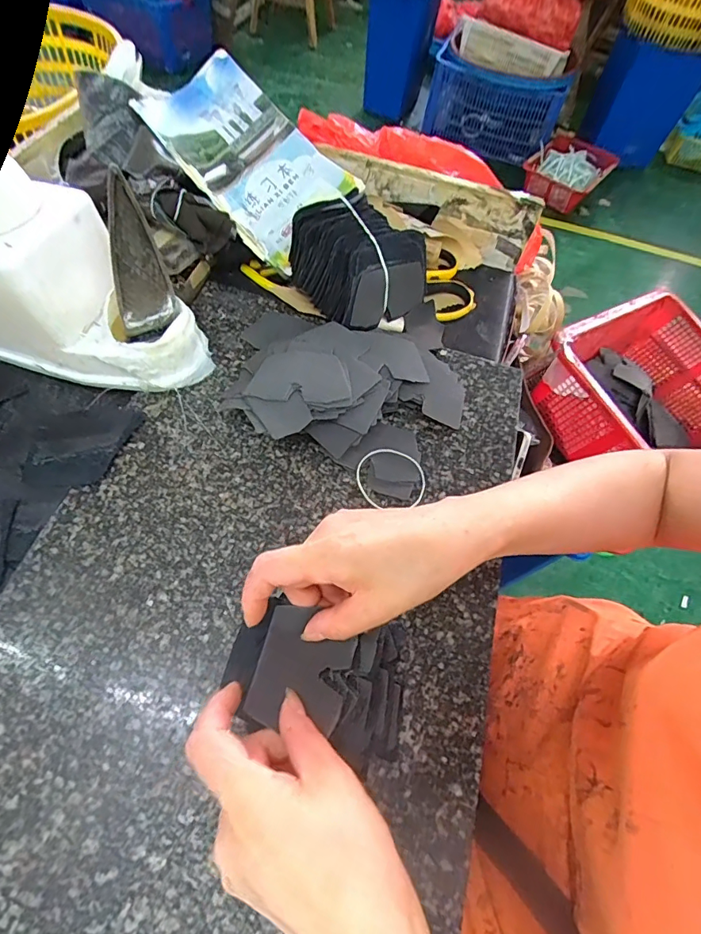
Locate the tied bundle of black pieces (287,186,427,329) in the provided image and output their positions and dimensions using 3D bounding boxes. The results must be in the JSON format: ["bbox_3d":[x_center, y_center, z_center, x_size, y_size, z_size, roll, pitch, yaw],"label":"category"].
[{"bbox_3d":[0.006,-0.205,0.450,0.095,0.076,0.108,-30,67,-18],"label":"tied bundle of black pieces"}]

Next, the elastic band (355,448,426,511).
[{"bbox_3d":[0.035,0.009,0.390,0.060,0.006,0.053,14,61,4],"label":"elastic band"}]

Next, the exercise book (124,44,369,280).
[{"bbox_3d":[-0.105,-0.327,0.485,0.201,0.030,0.138,40,76,-10],"label":"exercise book"}]

